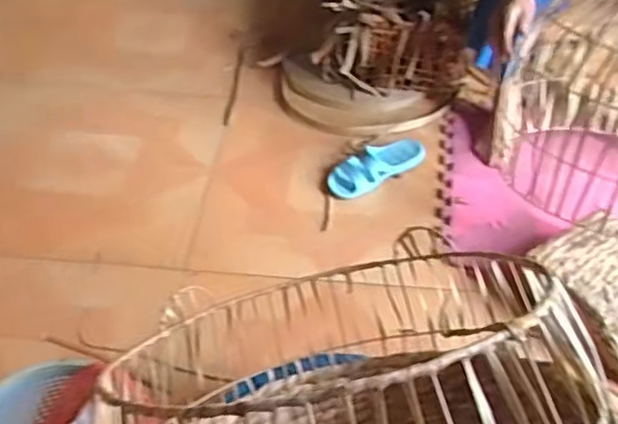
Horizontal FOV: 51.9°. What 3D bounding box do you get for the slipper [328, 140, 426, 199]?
[{"bbox_3d":[0.163,-0.116,1.507,0.264,0.061,0.110,-30,55,-28],"label":"slipper"}]

